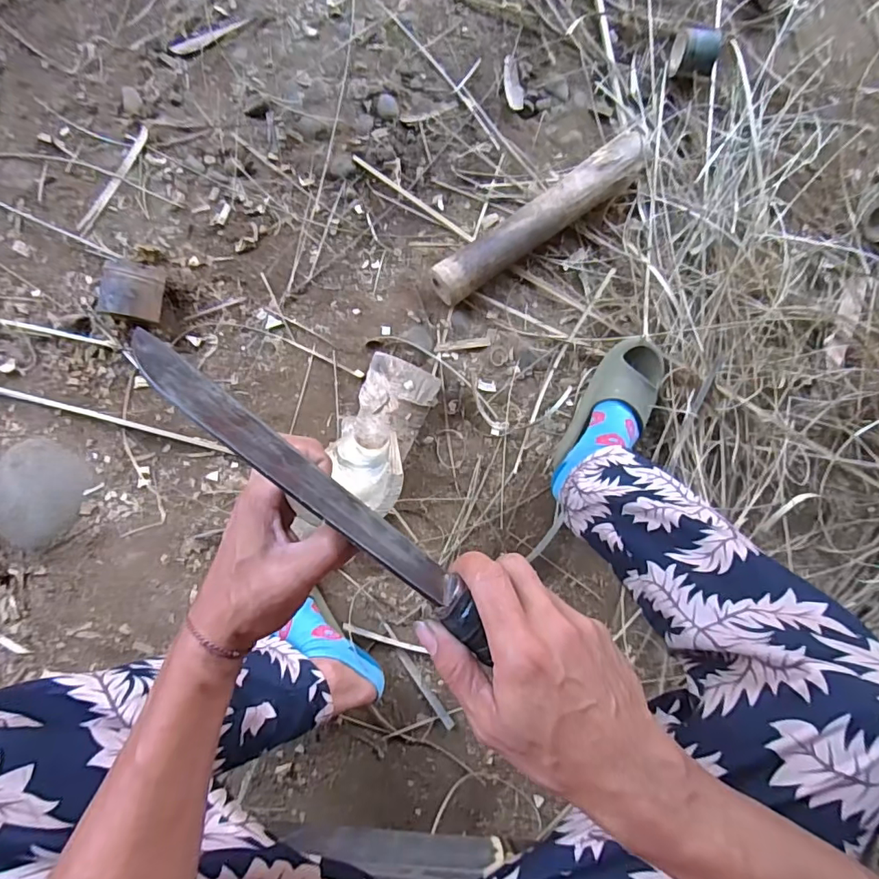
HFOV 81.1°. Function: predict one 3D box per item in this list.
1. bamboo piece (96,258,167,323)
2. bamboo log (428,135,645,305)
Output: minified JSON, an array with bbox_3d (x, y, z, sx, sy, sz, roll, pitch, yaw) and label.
[{"bbox_3d":[-0.427,-0.206,0.721,0.073,0.070,0.078,3,87,-6],"label":"bamboo piece"},{"bbox_3d":[0.155,-0.340,0.795,0.388,0.070,0.063,-37,92,-8],"label":"bamboo log"}]

